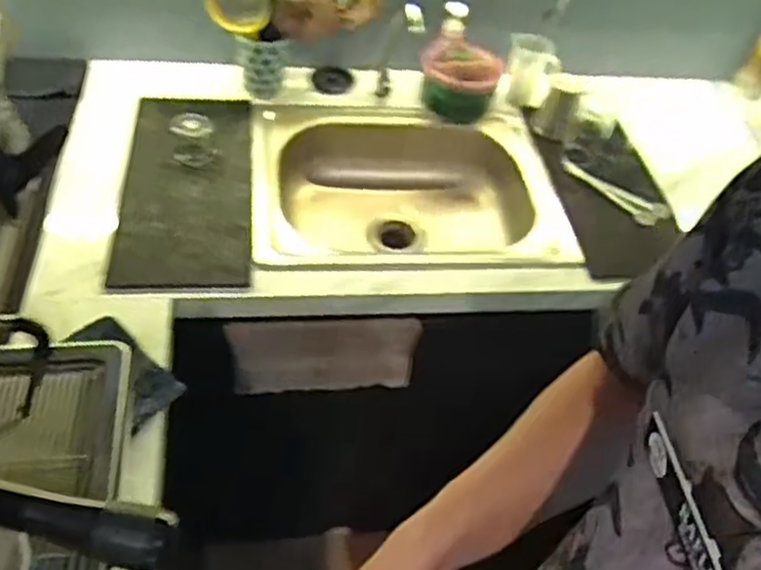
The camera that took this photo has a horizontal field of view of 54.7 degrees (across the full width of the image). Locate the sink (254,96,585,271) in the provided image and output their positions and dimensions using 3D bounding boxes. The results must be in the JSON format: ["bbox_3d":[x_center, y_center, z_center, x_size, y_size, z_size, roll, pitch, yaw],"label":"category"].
[{"bbox_3d":[0.040,-0.121,1.324,0.515,0.234,0.448,0,47,-9],"label":"sink"}]

